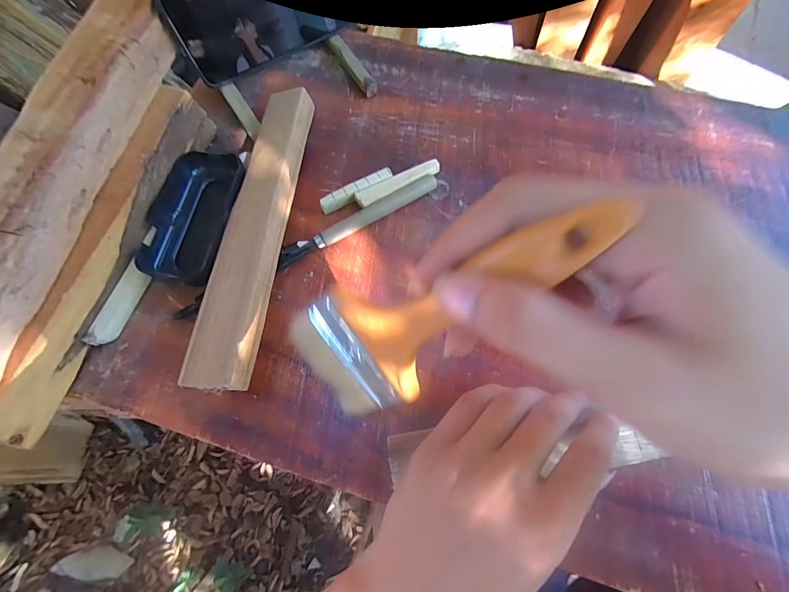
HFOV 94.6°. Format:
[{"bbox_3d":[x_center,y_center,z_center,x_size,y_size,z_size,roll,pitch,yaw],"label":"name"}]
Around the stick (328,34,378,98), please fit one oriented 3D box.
[{"bbox_3d":[-0.041,-0.221,0.349,0.014,0.013,0.083,-29,72,-8],"label":"stick"}]

